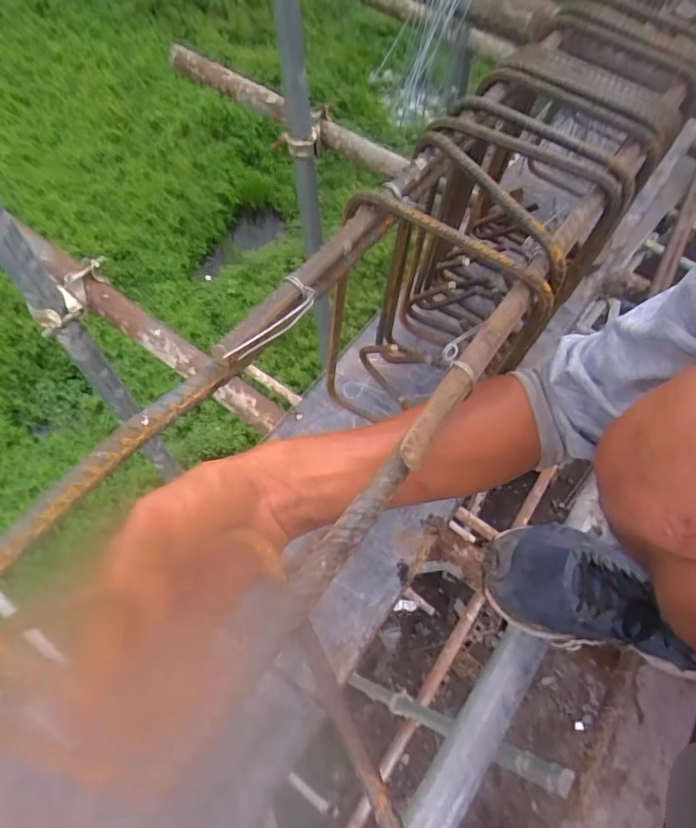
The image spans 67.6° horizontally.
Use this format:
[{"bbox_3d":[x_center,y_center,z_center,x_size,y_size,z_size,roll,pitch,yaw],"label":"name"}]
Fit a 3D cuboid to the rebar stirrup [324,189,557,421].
[{"bbox_3d":[0.053,-0.056,0.504,0.169,0.338,0.023,35,63,7],"label":"rebar stirrup"}]

